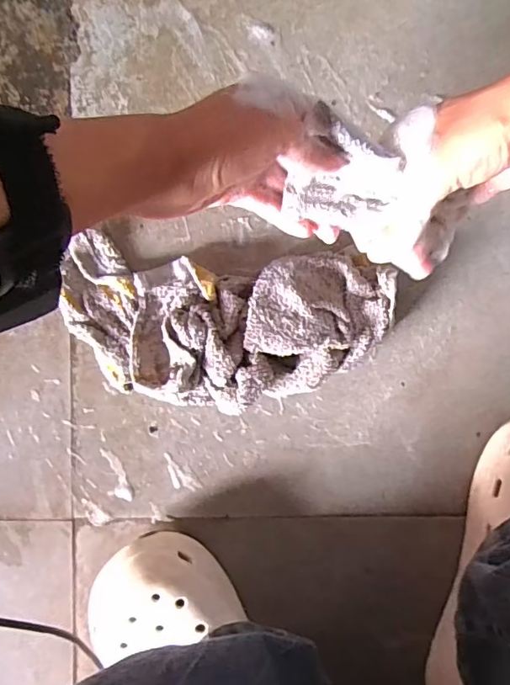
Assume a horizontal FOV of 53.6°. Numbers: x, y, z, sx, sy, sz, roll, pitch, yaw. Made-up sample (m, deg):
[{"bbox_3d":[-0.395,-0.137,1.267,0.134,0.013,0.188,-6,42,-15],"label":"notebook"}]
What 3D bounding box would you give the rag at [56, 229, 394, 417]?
[{"bbox_3d":[-0.024,-0.012,0.388,0.245,0.037,0.120,6,92,-2],"label":"rag"}]

